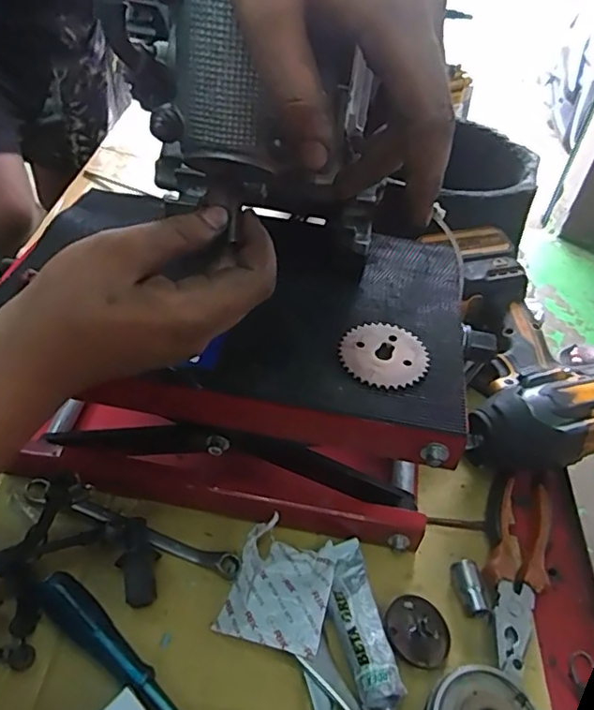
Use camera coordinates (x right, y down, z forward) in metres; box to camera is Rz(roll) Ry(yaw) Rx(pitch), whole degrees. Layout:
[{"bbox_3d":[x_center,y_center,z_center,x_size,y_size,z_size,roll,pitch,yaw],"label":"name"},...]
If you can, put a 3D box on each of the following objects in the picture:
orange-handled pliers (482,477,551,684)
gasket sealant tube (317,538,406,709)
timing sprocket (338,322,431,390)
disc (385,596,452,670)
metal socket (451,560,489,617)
[{"bbox_3d":[0.174,0.170,0.458,0.045,0.026,0.167,20,47,12],"label":"orange-handled pliers"},{"bbox_3d":[0.045,0.194,0.416,0.036,0.025,0.127,-3,47,-10],"label":"gasket sealant tube"},{"bbox_3d":[0.062,-0.001,0.403,0.061,0.004,0.063,3,46,-3],"label":"timing sprocket"},{"bbox_3d":[0.090,0.204,0.421,0.049,0.013,0.051,11,40,-9],"label":"disc"},{"bbox_3d":[0.133,0.182,0.443,0.017,0.021,0.040,2,46,-6],"label":"metal socket"}]

